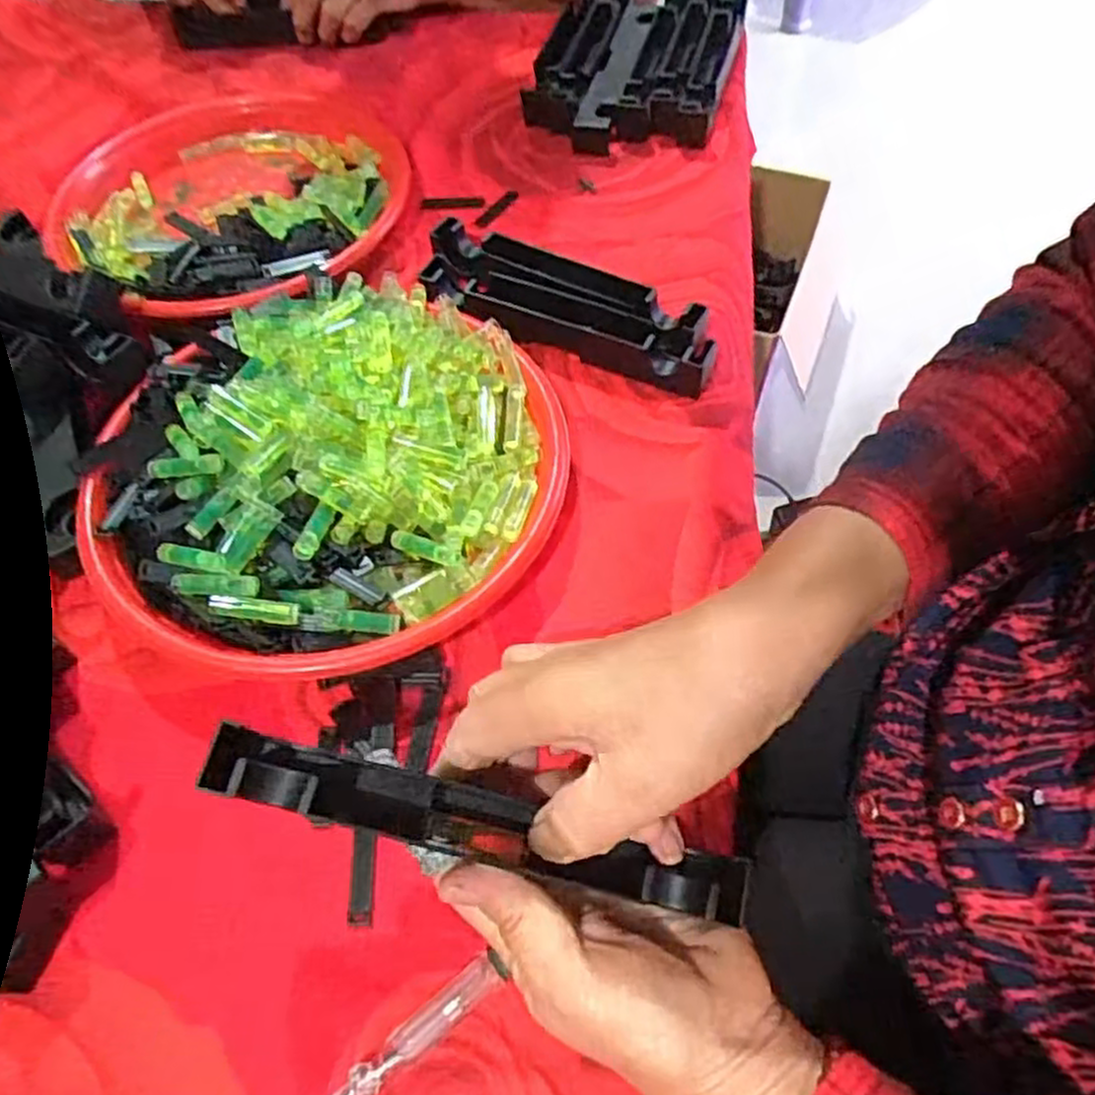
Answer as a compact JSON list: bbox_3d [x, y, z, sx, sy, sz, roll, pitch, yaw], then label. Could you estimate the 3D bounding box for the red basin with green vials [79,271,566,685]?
[{"bbox_3d":[-0.116,-0.047,0.417,0.232,0.055,0.247,-1,59,2],"label":"red basin with green vials"}]

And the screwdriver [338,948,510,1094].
[{"bbox_3d":[-0.069,0.201,0.294,0.122,0.011,0.015,-35,64,-17],"label":"screwdriver"}]

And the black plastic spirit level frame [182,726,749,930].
[{"bbox_3d":[-0.022,0.100,0.285,0.195,0.030,0.028,16,60,-3],"label":"black plastic spirit level frame"}]

